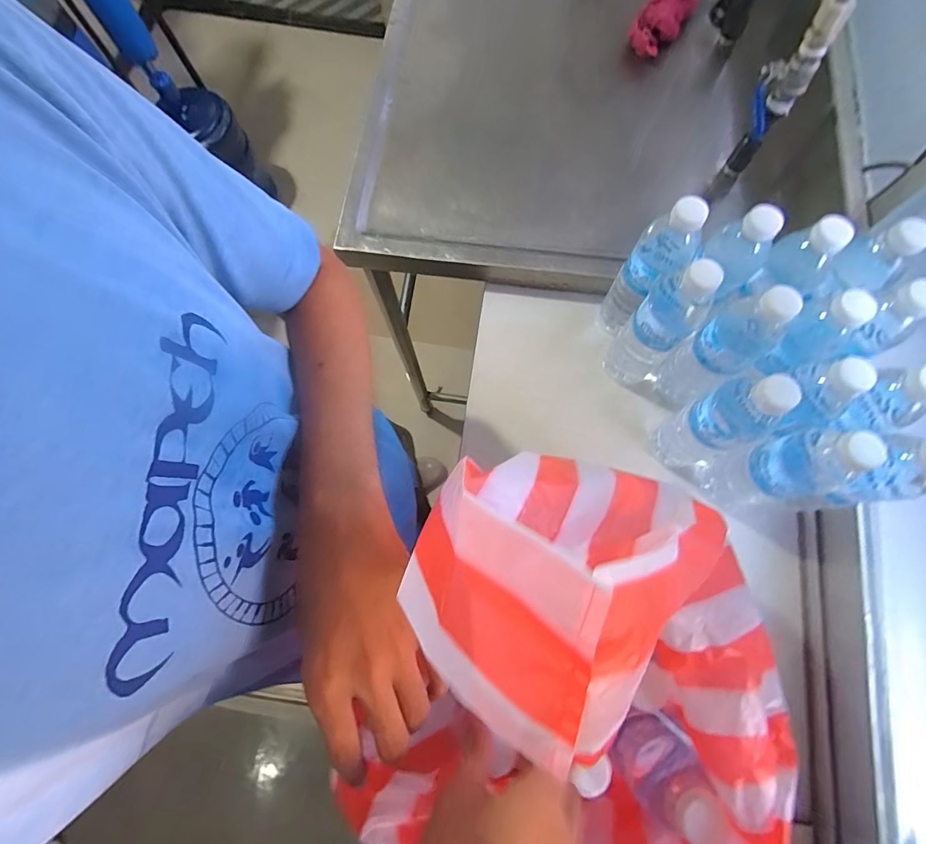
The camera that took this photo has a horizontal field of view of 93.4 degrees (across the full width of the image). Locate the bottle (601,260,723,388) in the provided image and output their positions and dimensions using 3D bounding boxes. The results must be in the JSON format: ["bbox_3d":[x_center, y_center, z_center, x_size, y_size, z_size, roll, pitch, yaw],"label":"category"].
[{"bbox_3d":[0.229,-0.112,0.494,0.067,0.220,0.080,34,78,9],"label":"bottle"}]

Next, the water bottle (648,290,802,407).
[{"bbox_3d":[0.280,-0.078,0.484,0.061,0.211,0.064,-38,78,-8],"label":"water bottle"}]

